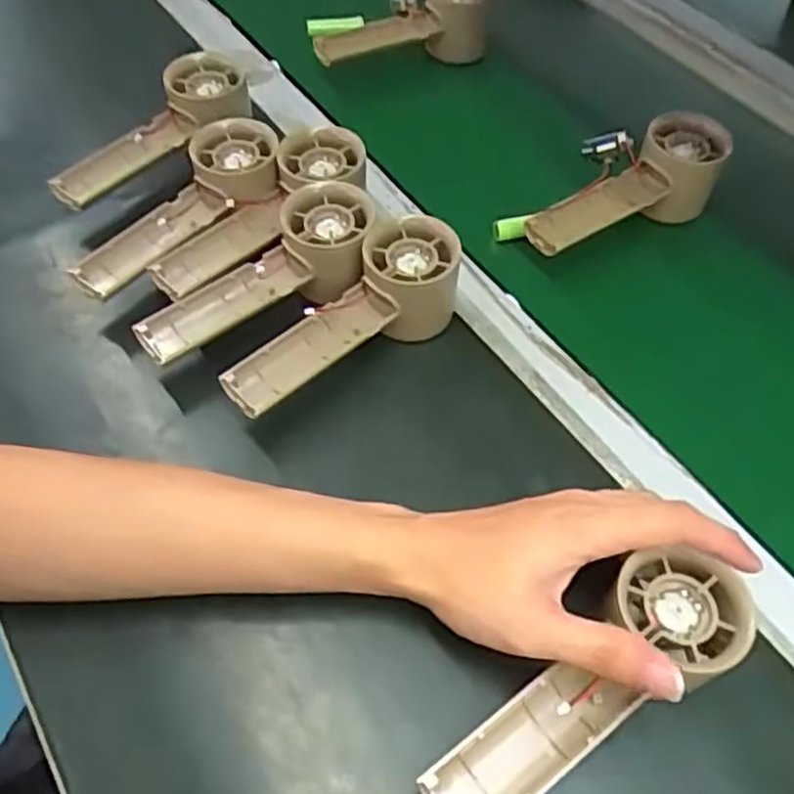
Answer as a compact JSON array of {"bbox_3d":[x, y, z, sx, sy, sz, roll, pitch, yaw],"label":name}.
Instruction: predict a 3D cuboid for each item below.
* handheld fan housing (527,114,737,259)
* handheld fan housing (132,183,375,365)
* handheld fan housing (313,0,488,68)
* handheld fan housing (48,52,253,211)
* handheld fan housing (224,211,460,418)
[{"bbox_3d":[0.162,-0.132,0.510,0.156,0.063,0.055,-31,56,-20],"label":"handheld fan housing"},{"bbox_3d":[-0.081,-0.073,0.447,0.158,0.044,0.063,-32,56,-3],"label":"handheld fan housing"},{"bbox_3d":[0.011,-0.308,0.632,0.151,0.075,0.057,-9,50,14],"label":"handheld fan housing"},{"bbox_3d":[-0.168,-0.186,0.510,0.061,0.039,0.154,36,62,27],"label":"handheld fan housing"},{"bbox_3d":[-0.026,-0.038,0.427,0.053,0.061,0.153,37,62,27],"label":"handheld fan housing"}]

